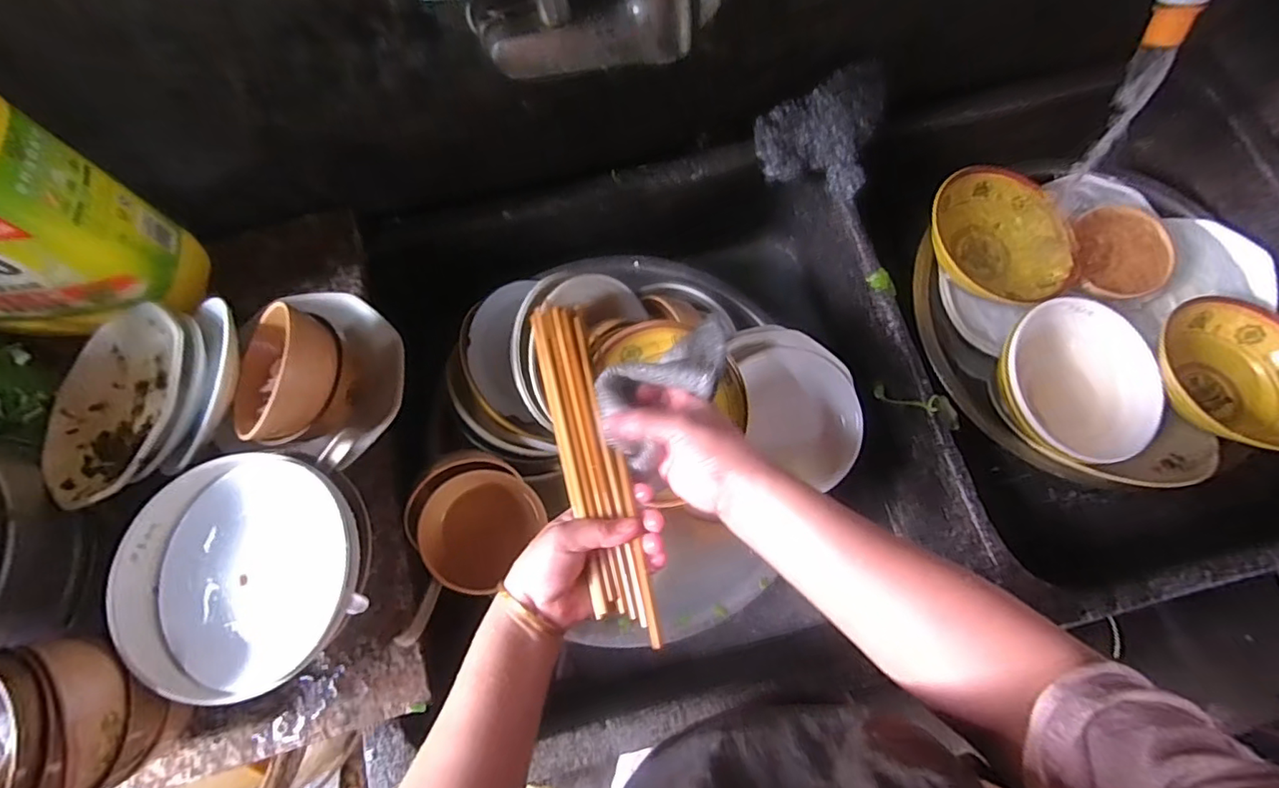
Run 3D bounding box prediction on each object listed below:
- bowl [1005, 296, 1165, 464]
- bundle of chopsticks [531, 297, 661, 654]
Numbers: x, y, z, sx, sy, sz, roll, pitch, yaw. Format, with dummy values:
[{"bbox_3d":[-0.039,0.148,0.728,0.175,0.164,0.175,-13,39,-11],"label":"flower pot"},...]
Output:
[{"bbox_3d":[0.465,-0.007,0.600,0.166,0.071,0.174,0,73,1],"label":"bowl"},{"bbox_3d":[-0.036,0.048,0.413,0.044,0.016,0.253,-16,73,-4],"label":"bundle of chopsticks"}]

